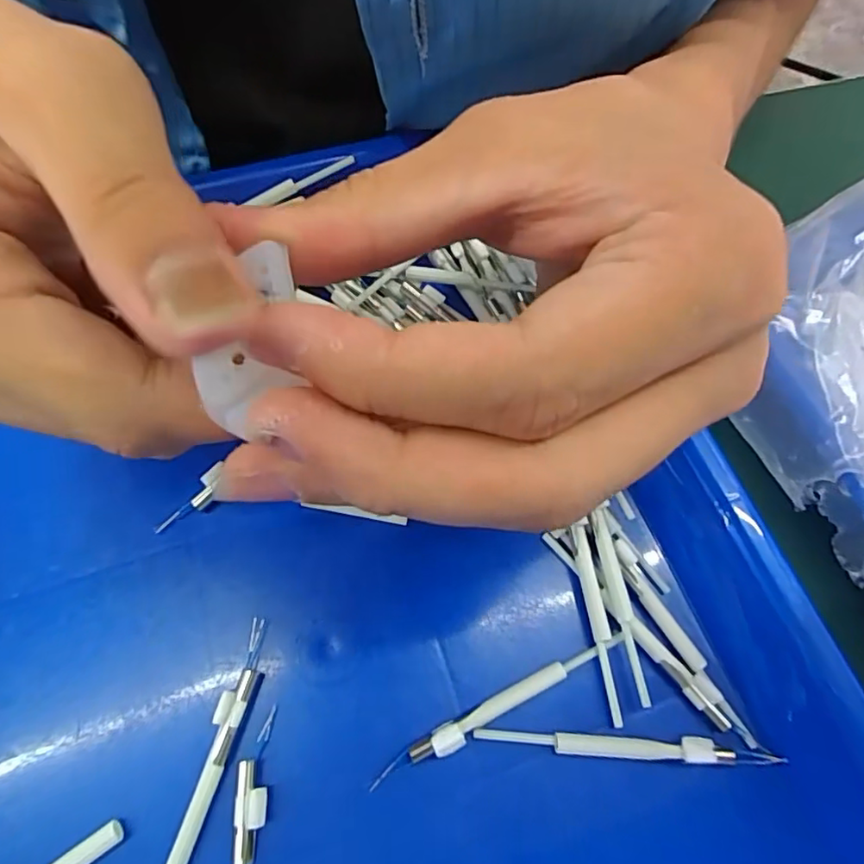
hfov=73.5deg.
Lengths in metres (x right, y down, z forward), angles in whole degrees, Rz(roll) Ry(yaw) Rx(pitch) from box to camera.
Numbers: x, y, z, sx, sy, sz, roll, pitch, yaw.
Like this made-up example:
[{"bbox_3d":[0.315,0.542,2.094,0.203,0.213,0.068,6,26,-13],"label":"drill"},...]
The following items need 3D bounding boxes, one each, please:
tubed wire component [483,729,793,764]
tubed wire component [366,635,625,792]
[{"bbox_3d":[0.052,0.085,0.156,0.078,0.010,0.006,4,66,-1],"label":"tubed wire component"},{"bbox_3d":[0.019,0.075,0.158,0.077,0.006,0.006,-24,69,-13],"label":"tubed wire component"}]

